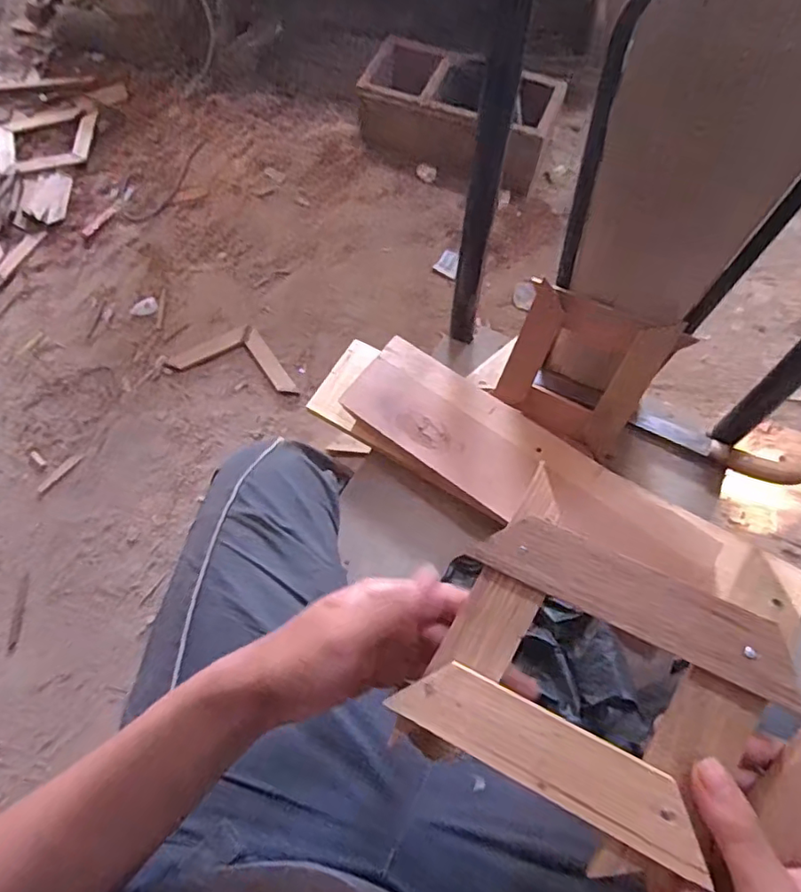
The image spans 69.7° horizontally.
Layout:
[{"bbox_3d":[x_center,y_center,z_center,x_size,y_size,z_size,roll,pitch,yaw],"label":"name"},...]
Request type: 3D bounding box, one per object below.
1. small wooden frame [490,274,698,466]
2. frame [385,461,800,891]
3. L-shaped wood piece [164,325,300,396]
[{"bbox_3d":[0.197,-0.087,0.632,0.156,0.158,0.021,33,31,12],"label":"small wooden frame"},{"bbox_3d":[0.099,0.109,0.289,0.150,0.032,0.157,30,74,12],"label":"frame"},{"bbox_3d":[-0.345,-0.197,1.237,0.294,0.016,0.126,14,71,7],"label":"L-shaped wood piece"}]

